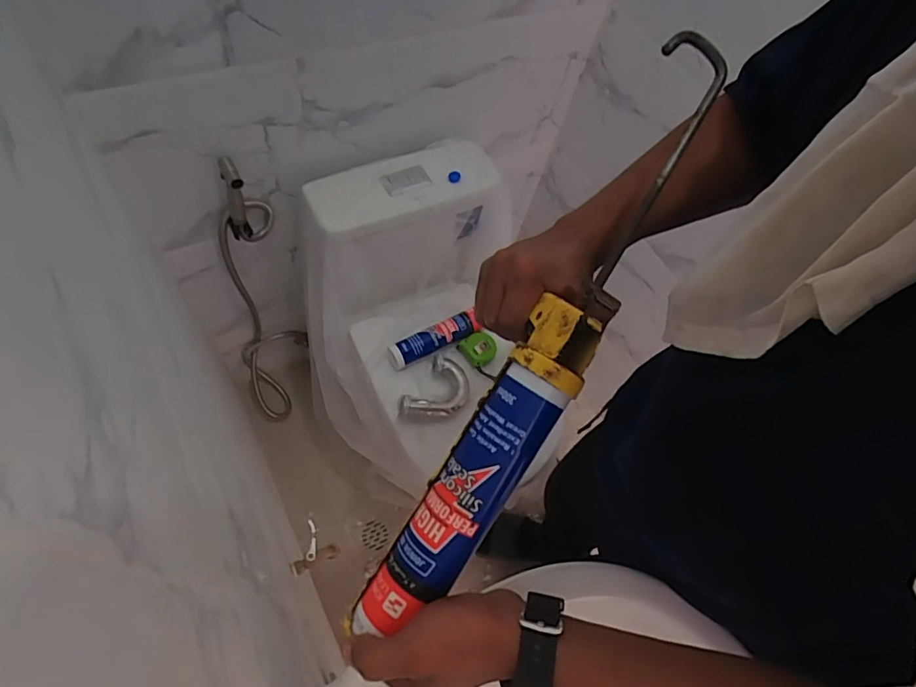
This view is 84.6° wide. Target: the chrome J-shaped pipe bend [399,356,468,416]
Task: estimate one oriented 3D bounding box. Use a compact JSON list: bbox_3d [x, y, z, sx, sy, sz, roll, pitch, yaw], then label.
[{"bbox_3d":[-0.039,0.095,0.929,0.091,0.044,0.129,32,70,13],"label":"chrome J-shaped pipe bend"}]

